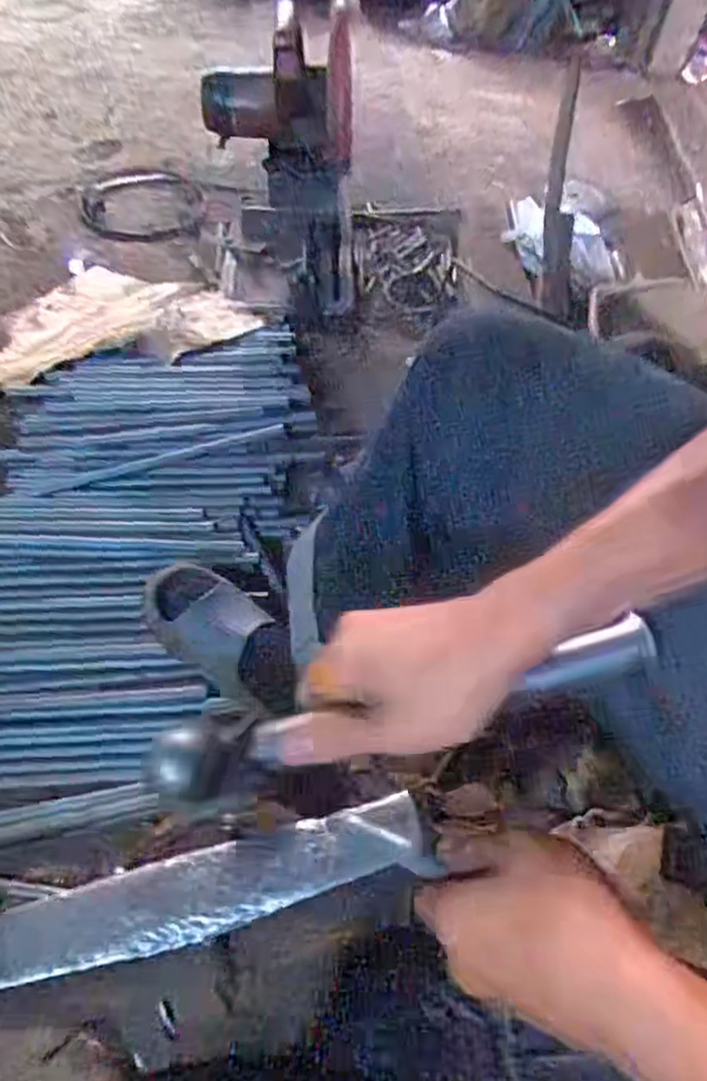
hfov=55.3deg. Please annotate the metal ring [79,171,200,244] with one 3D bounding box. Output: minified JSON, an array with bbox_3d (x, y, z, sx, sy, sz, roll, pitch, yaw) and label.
[{"bbox_3d":[-0.499,-0.802,1.588,0.261,0.034,0.383,-7,54,-10],"label":"metal ring"}]

